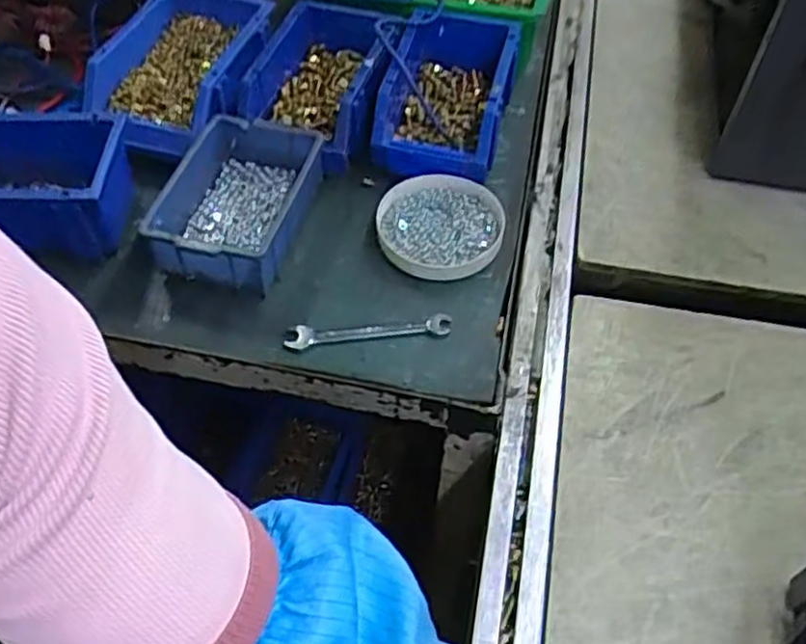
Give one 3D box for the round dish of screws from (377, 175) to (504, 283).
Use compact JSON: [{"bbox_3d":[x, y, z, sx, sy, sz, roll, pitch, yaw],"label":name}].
[{"bbox_3d":[0.031,-0.079,0.613,0.102,0.025,0.102,0,53,0],"label":"round dish of screws"}]

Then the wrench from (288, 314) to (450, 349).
[{"bbox_3d":[-0.025,0.006,0.553,0.121,0.005,0.018,-5,53,-4],"label":"wrench"}]

